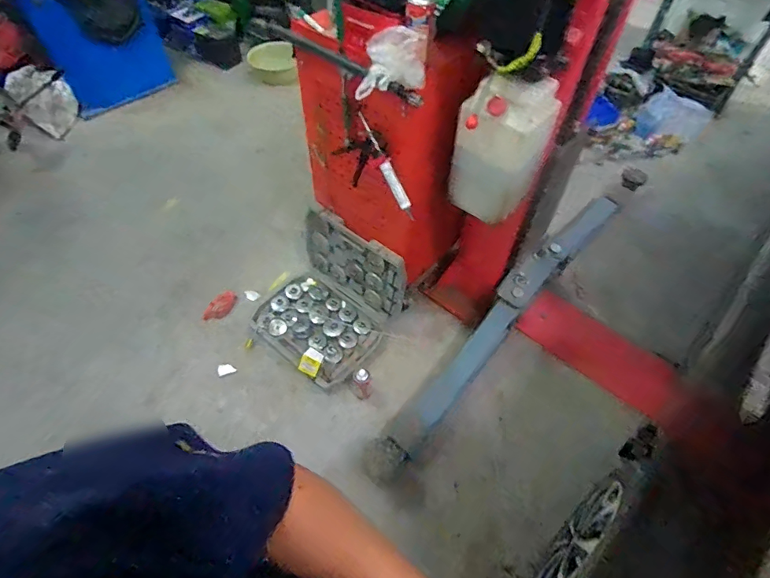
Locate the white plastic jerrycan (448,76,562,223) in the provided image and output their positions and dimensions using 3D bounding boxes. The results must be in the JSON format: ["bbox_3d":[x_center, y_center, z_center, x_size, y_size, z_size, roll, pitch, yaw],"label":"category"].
[{"bbox_3d":[0.302,-0.357,1.161,0.222,0.368,0.153,21,56,13],"label":"white plastic jerrycan"}]

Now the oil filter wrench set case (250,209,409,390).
[{"bbox_3d":[-0.242,0.025,1.709,0.509,0.357,0.469,36,60,22],"label":"oil filter wrench set case"}]

